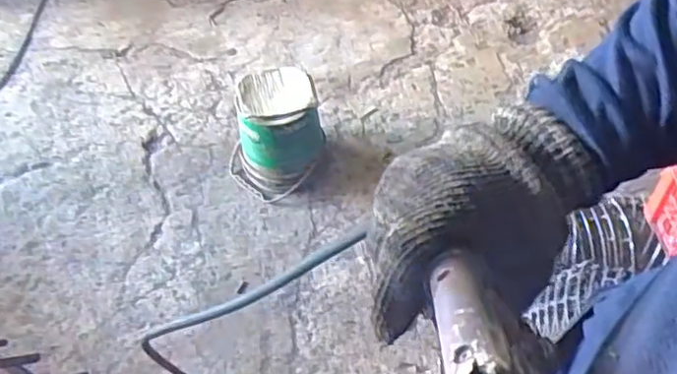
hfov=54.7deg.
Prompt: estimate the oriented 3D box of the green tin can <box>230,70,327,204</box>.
[{"bbox_3d":[-0.148,-0.116,1.487,0.215,0.241,0.177,-10,53,-6],"label":"green tin can"}]

